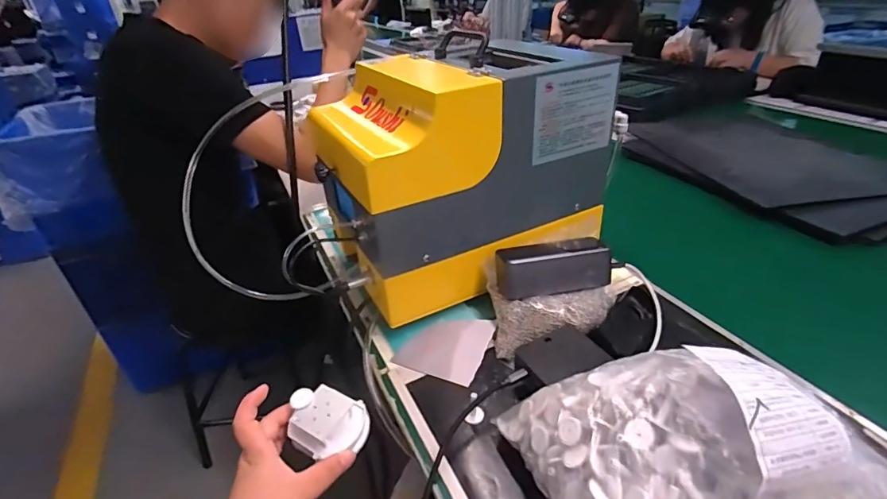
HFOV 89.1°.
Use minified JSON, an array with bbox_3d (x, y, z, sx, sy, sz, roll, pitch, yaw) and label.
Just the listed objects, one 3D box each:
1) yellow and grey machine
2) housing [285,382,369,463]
[{"bbox_3d":[0.034,-0.112,0.598,0.348,0.266,0.236,-15,34,-17],"label":"yellow and grey machine"},{"bbox_3d":[-0.108,0.160,0.415,0.069,0.040,0.055,5,33,14],"label":"housing"}]

